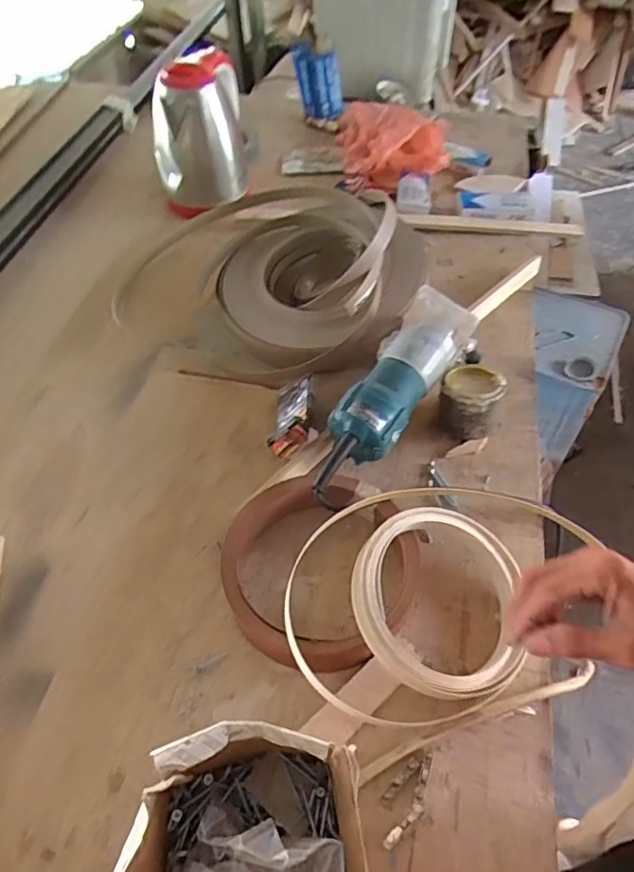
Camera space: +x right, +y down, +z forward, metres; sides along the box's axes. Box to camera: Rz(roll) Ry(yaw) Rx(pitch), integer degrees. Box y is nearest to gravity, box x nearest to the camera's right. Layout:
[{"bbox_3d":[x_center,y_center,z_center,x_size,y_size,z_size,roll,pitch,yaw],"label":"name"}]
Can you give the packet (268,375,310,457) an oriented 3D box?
[{"bbox_3d":[-0.029,-0.028,0.663,0.053,0.052,0.116,1,51,0],"label":"packet"}]

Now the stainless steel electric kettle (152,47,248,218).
[{"bbox_3d":[-0.206,-0.518,0.956,0.153,0.219,0.151,-9,52,-5],"label":"stainless steel electric kettle"}]

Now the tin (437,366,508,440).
[{"bbox_3d":[0.183,-0.041,0.661,0.071,0.067,0.078,21,54,15],"label":"tin"}]

